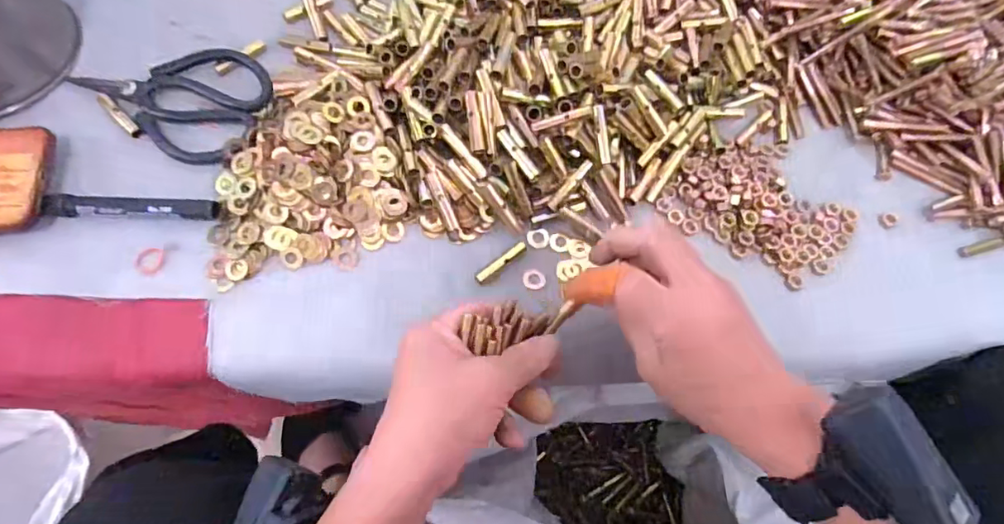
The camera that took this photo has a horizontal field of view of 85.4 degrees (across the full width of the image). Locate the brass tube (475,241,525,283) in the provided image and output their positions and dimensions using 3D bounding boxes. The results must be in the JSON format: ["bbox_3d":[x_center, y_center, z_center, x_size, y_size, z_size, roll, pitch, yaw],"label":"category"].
[{"bbox_3d":[0.000,0.000,0.384,0.043,0.008,0.006,-37,75,-15],"label":"brass tube"}]

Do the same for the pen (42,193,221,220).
[{"bbox_3d":[-0.257,-0.038,0.379,0.109,0.016,0.016,0,69,-2],"label":"pen"}]

